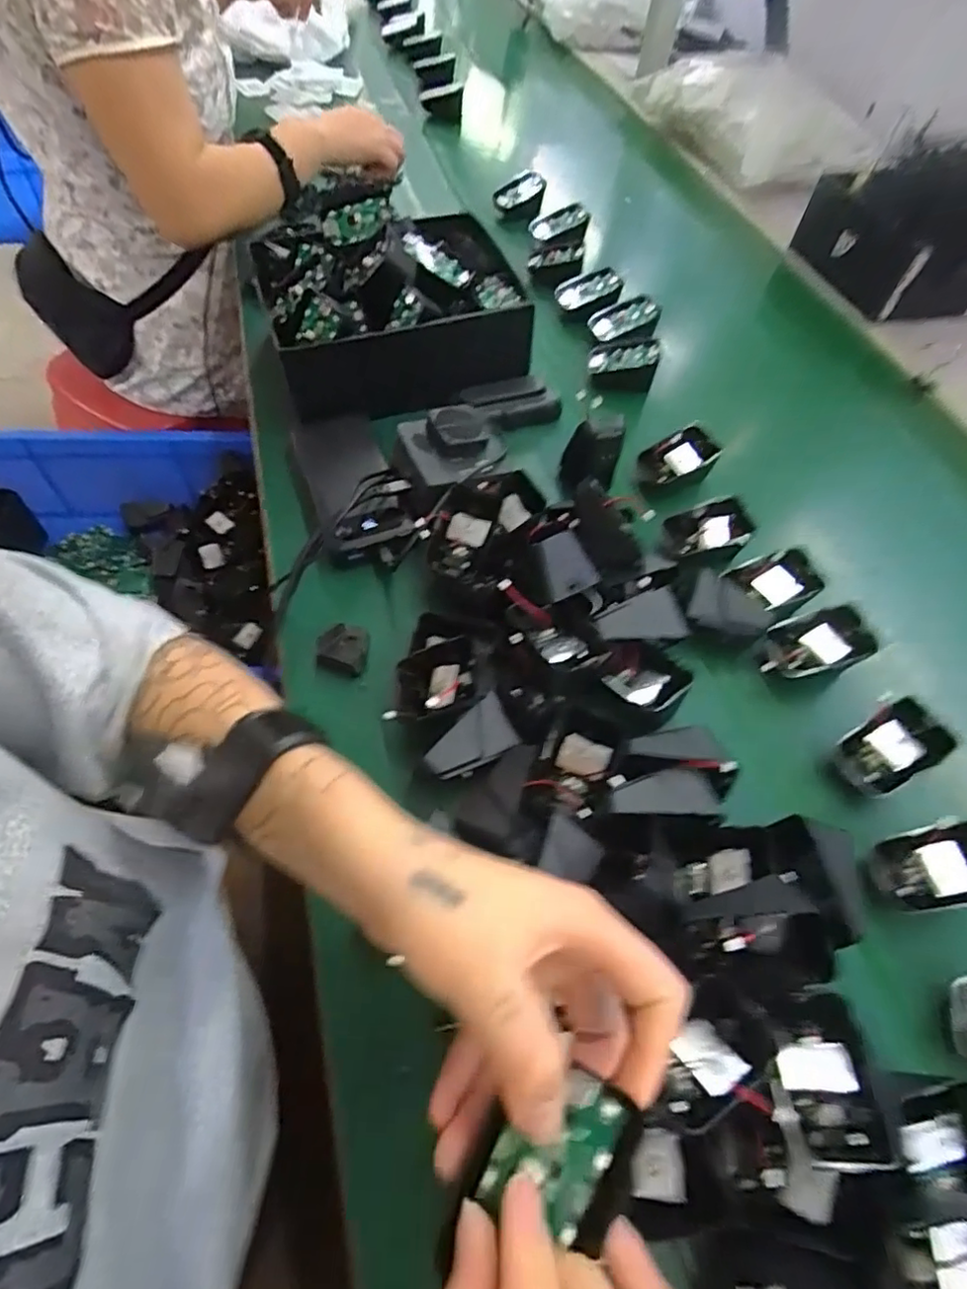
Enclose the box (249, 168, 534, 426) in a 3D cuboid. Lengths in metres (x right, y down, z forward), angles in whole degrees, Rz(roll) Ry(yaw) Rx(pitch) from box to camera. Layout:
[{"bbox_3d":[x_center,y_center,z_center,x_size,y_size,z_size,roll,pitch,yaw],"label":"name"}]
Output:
[{"bbox_3d":[-0.085,-0.321,0.575,0.233,0.097,0.203,-10,59,-11],"label":"box"}]

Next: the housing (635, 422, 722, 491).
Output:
[{"bbox_3d":[0.174,-0.162,0.554,0.058,0.046,0.048,-26,63,-19],"label":"housing"}]

